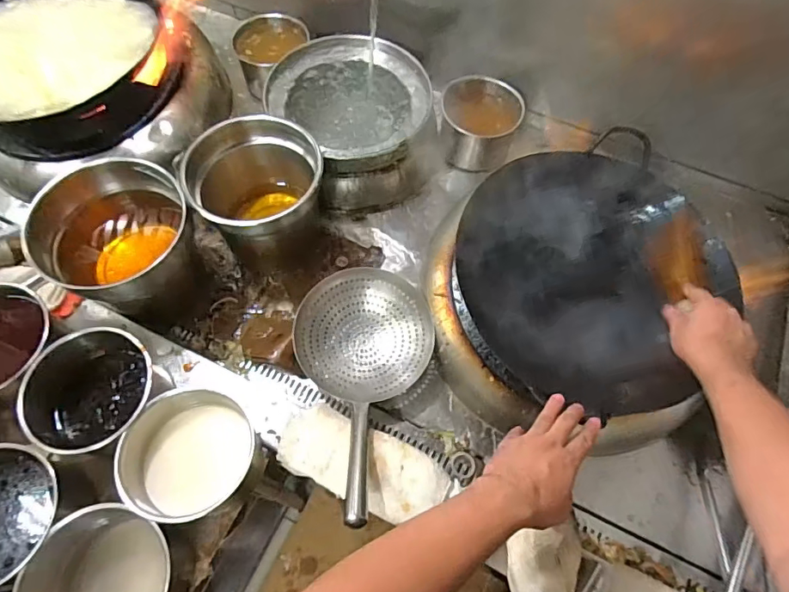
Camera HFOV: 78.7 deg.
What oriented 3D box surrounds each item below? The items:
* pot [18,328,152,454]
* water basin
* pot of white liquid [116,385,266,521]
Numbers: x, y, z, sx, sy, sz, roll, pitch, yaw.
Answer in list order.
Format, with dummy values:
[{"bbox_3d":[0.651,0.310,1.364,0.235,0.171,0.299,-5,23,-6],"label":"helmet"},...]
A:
[{"bbox_3d":[-0.433,0.136,0.714,0.166,0.116,0.159,1,63,-2],"label":"pot"},{"bbox_3d":[-0.081,-0.360,0.985,0.284,0.170,0.338,-31,68,-16],"label":"water basin"},{"bbox_3d":[-0.285,0.225,0.677,0.161,0.113,0.160,1,63,-2],"label":"pot of white liquid"}]

